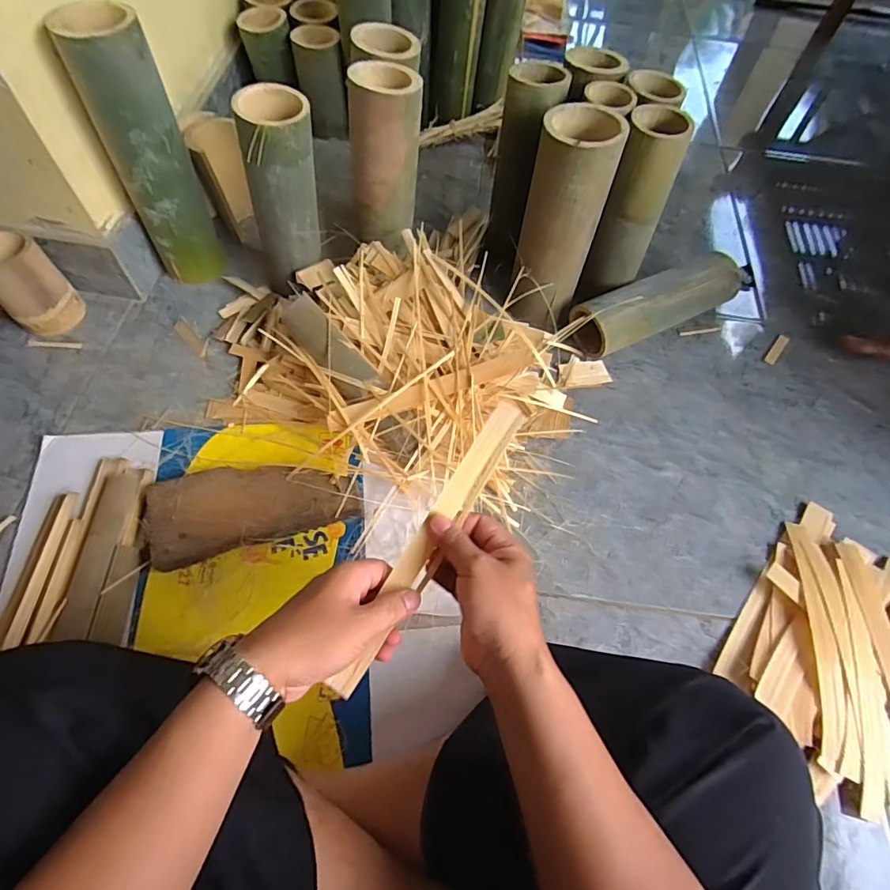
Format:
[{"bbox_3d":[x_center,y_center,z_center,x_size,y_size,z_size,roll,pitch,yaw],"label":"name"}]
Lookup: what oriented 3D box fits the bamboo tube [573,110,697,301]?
[{"bbox_3d":[0.253,-0.334,0.721,0.087,0.234,0.090,2,61,-3],"label":"bamboo tube"}]

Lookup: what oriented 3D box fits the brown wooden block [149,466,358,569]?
[{"bbox_3d":[-0.230,0.070,0.614,0.241,0.035,0.108,-13,62,-11],"label":"brown wooden block"}]

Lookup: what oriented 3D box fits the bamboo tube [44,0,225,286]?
[{"bbox_3d":[-0.390,-0.376,0.682,0.098,0.319,0.091,-25,65,-17],"label":"bamboo tube"}]

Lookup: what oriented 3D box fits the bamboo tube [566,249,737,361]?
[{"bbox_3d":[0.323,-0.219,0.793,0.301,0.094,0.080,-23,65,-16],"label":"bamboo tube"}]

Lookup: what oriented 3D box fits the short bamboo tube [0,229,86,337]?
[{"bbox_3d":[-0.576,-0.221,0.706,0.086,0.124,0.078,-39,70,-22],"label":"short bamboo tube"}]

